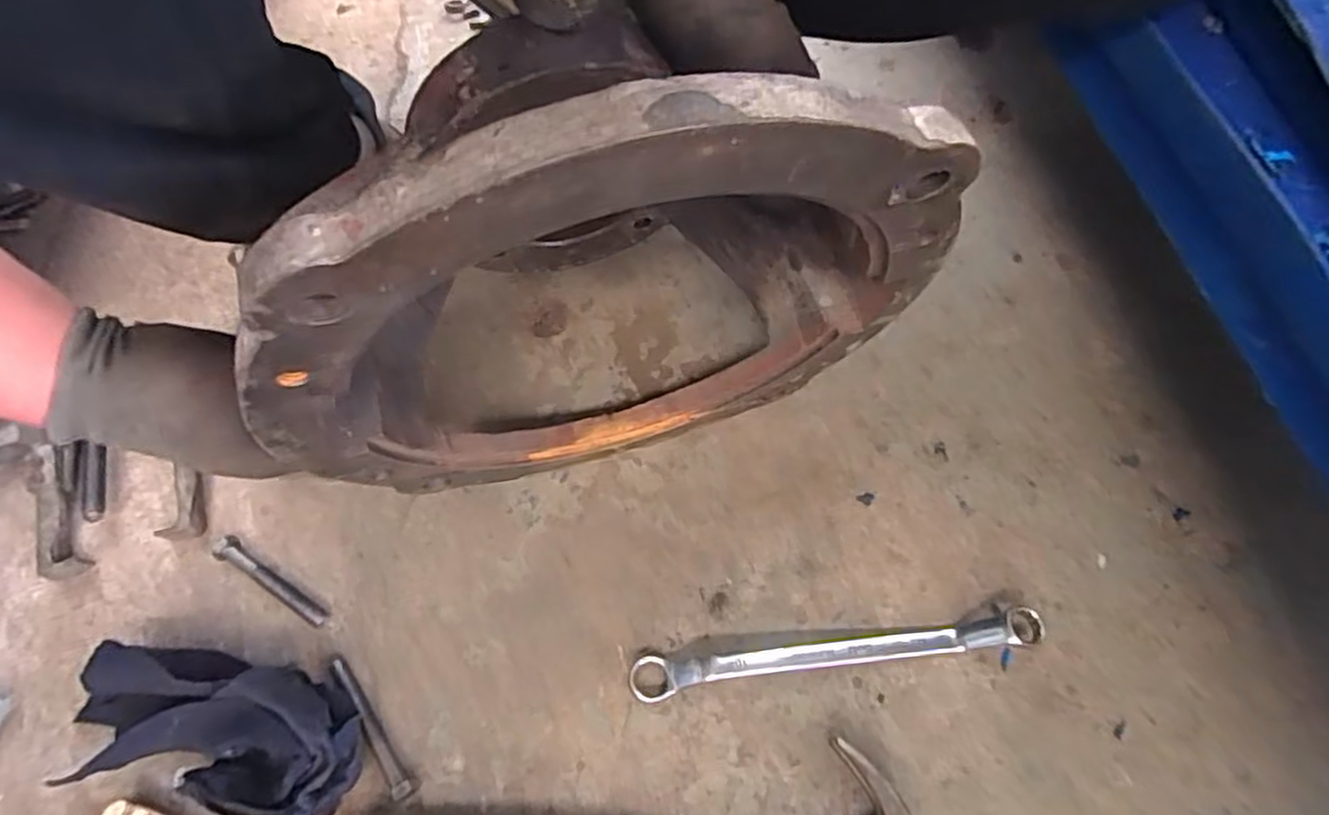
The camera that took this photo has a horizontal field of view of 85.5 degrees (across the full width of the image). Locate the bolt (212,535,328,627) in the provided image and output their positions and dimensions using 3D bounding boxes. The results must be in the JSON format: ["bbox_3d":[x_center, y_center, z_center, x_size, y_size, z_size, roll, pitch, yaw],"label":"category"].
[{"bbox_3d":[-0.270,0.119,0.490,0.100,0.014,0.015,31,69,16],"label":"bolt"}]

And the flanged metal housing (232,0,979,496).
[{"bbox_3d":[-0.032,-0.072,0.371,0.305,0.304,0.151,-15,64,-4],"label":"flanged metal housing"}]

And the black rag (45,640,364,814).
[{"bbox_3d":[-0.277,0.192,0.429,0.191,0.054,0.083,9,65,7],"label":"black rag"}]

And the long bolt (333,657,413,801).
[{"bbox_3d":[-0.184,0.198,0.446,0.013,0.017,0.098,-37,68,-14],"label":"long bolt"}]

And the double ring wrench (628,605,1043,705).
[{"bbox_3d":[0.106,0.154,0.456,0.256,0.021,0.027,-8,64,-1],"label":"double ring wrench"}]

